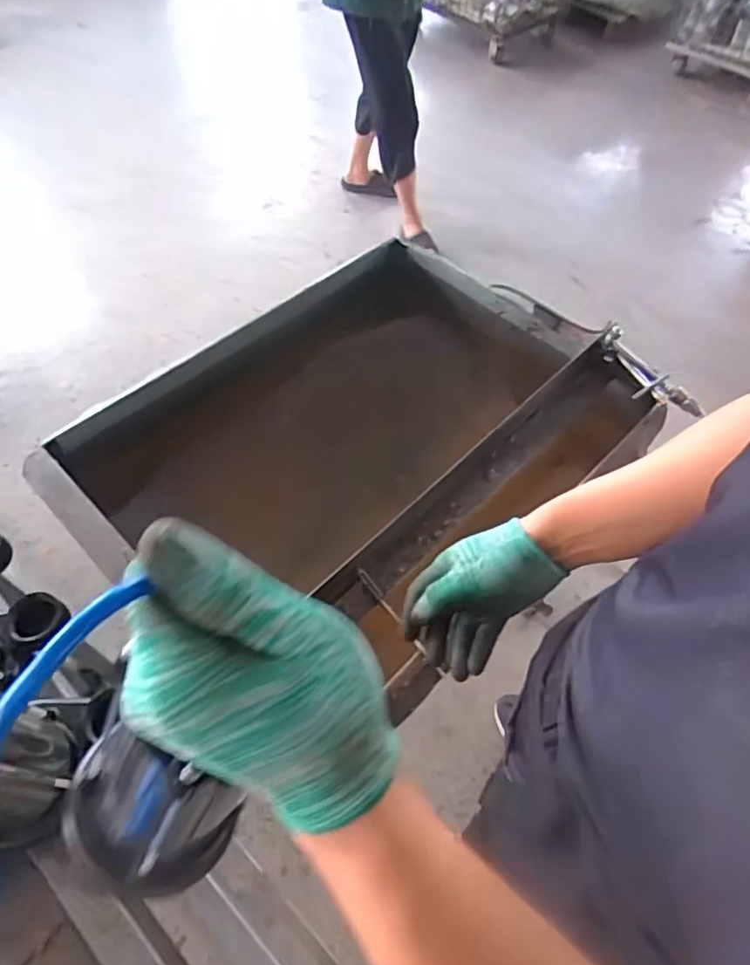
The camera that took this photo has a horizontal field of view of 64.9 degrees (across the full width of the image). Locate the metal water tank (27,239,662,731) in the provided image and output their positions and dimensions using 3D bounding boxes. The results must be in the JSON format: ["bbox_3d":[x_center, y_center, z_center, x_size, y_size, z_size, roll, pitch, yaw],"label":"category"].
[{"bbox_3d":[-0.024,-0.009,0.947,0.737,0.315,0.568,-38,65,-23],"label":"metal water tank"}]

